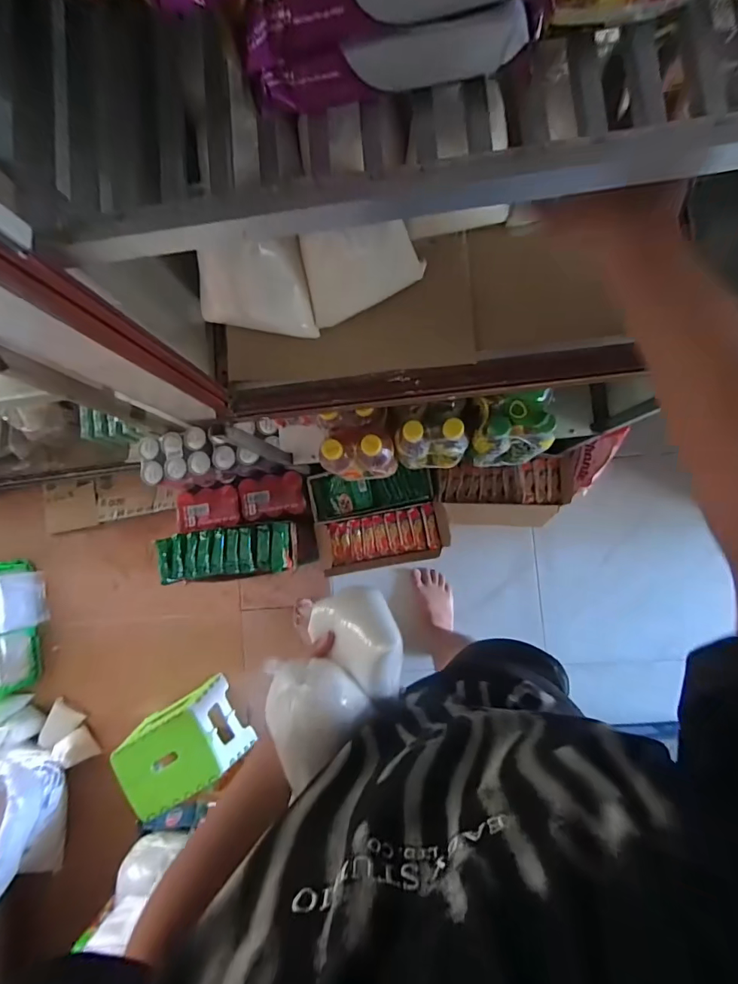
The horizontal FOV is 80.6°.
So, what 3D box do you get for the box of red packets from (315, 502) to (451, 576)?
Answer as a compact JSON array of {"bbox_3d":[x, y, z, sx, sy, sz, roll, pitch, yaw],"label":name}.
[{"bbox_3d":[0.035,0.122,1.088,0.320,0.081,0.136,-11,85,5],"label":"box of red packets"}]

